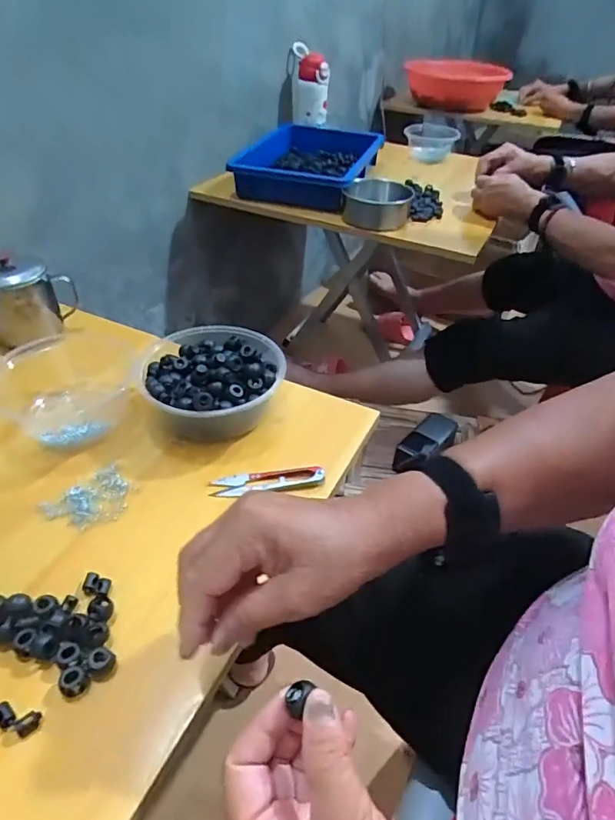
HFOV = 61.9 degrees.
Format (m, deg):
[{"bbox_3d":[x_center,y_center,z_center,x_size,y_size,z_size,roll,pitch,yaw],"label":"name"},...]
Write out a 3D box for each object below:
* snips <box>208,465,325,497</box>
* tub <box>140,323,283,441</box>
[{"bbox_3d":[-0.036,0.064,0.467,0.102,0.010,0.024,-4,42,-6],"label":"snips"},{"bbox_3d":[-0.096,-0.028,0.522,0.128,0.060,0.137,1,42,-1],"label":"tub"}]

